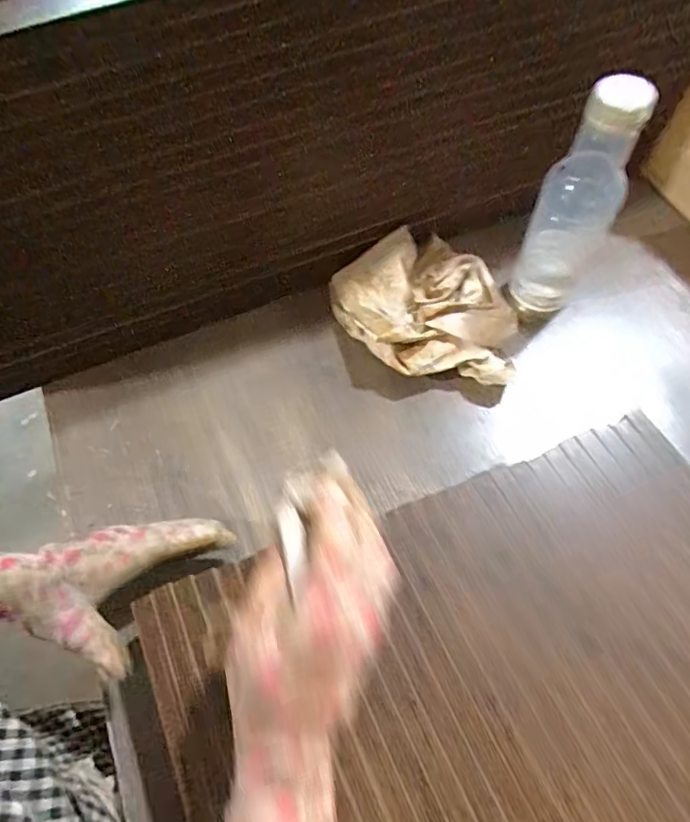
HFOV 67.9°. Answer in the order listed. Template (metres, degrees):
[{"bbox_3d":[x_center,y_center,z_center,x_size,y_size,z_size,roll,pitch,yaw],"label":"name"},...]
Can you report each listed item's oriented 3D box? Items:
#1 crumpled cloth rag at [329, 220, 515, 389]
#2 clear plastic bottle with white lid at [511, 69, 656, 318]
[{"bbox_3d":[0.074,-0.107,0.514,0.174,0.051,0.172,-4,63,2],"label":"crumpled cloth rag"},{"bbox_3d":[0.206,-0.181,0.458,0.066,0.216,0.069,24,67,15],"label":"clear plastic bottle with white lid"}]

